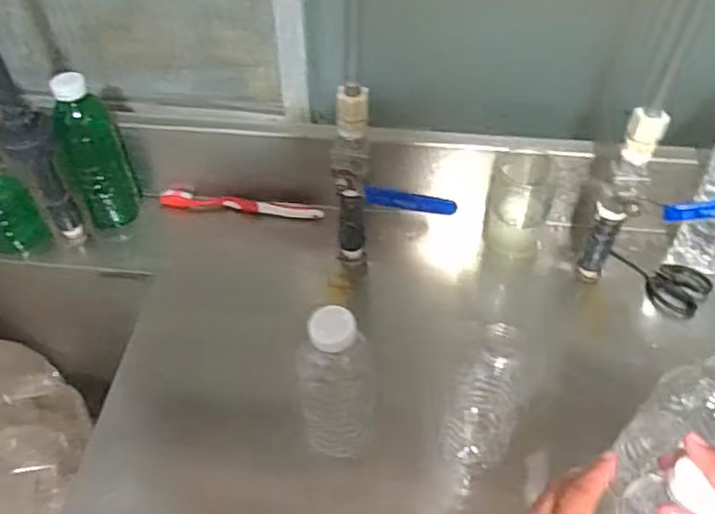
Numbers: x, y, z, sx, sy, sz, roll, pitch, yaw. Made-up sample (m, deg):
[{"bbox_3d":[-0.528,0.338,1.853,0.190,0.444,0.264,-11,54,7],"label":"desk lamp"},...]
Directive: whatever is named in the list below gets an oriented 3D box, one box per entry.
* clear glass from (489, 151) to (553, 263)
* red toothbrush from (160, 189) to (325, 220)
[{"bbox_3d":[0.169,-0.052,0.700,0.058,0.100,0.051,7,49,6],"label":"clear glass"},{"bbox_3d":[-0.131,-0.059,0.761,0.184,0.018,0.021,7,49,6],"label":"red toothbrush"}]

